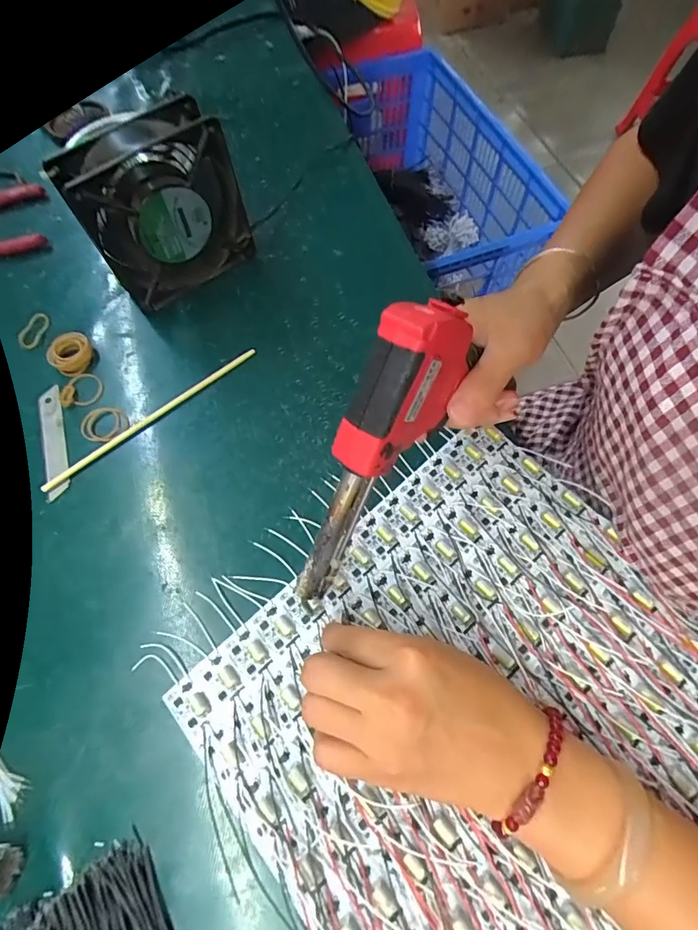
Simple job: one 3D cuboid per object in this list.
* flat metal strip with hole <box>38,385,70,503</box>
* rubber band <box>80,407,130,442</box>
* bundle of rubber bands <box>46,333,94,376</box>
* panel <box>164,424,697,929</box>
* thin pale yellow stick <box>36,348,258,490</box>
[{"bbox_3d":[-0.235,-0.019,0.357,0.018,0.004,0.100,-19,67,-6],"label":"flat metal strip with hole"},{"bbox_3d":[-0.197,-0.034,0.361,0.036,0.004,0.031,-2,66,2],"label":"rubber band"},{"bbox_3d":[-0.239,-0.098,0.386,0.034,0.014,0.036,-1,66,2],"label":"bundle of rubber bands"},{"bbox_3d":[0.069,0.133,0.272,0.289,0.016,0.238,-39,70,-14],"label":"panel"},{"bbox_3d":[-0.154,-0.040,0.359,0.190,0.006,0.008,-37,70,-13],"label":"thin pale yellow stick"}]

